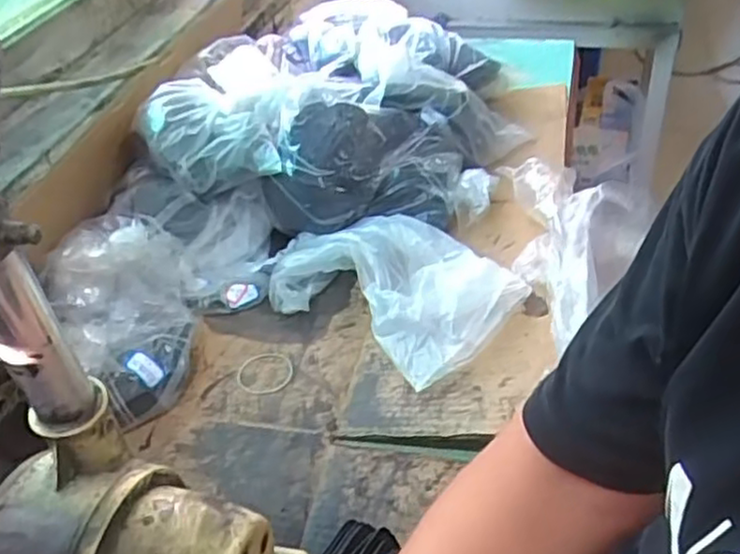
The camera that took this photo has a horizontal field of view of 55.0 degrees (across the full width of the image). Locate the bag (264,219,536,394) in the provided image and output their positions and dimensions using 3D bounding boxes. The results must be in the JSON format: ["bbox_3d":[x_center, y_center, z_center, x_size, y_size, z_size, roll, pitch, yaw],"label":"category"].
[{"bbox_3d":[0.025,0.010,0.767,0.252,0.063,0.170,29,50,34],"label":"bag"}]

